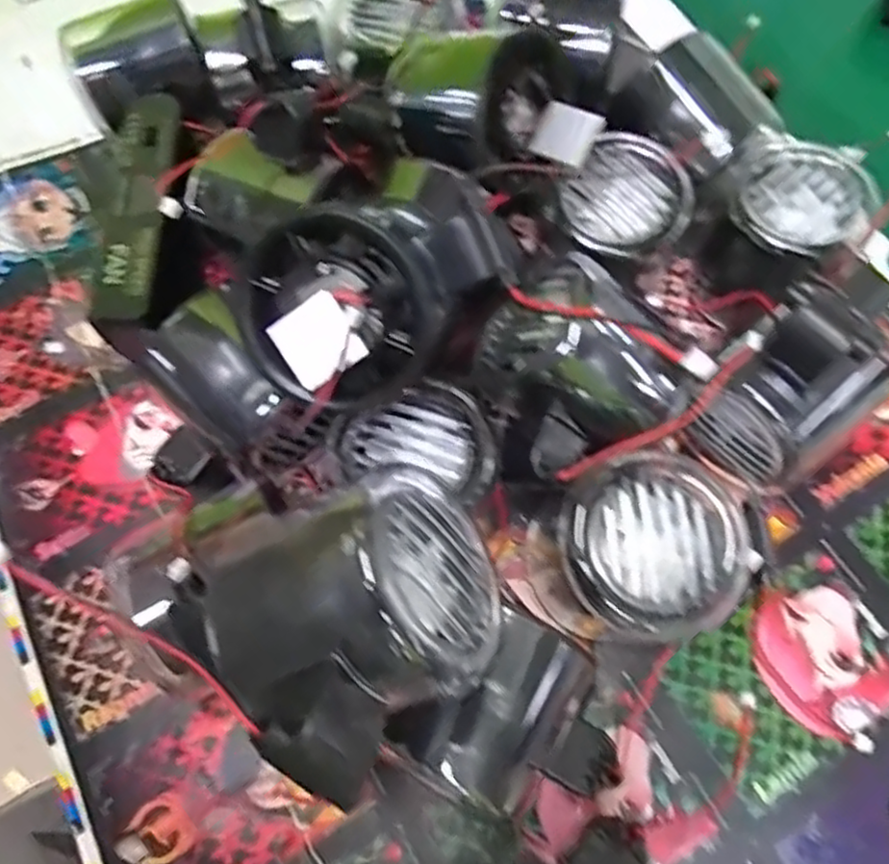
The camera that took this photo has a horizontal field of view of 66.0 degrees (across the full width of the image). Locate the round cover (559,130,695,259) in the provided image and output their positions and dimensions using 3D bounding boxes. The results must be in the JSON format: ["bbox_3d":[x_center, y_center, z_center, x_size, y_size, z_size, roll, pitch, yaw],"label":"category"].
[{"bbox_3d":[0.071,-0.088,0.260,0.045,0.017,0.045,0,68,0],"label":"round cover"}]

